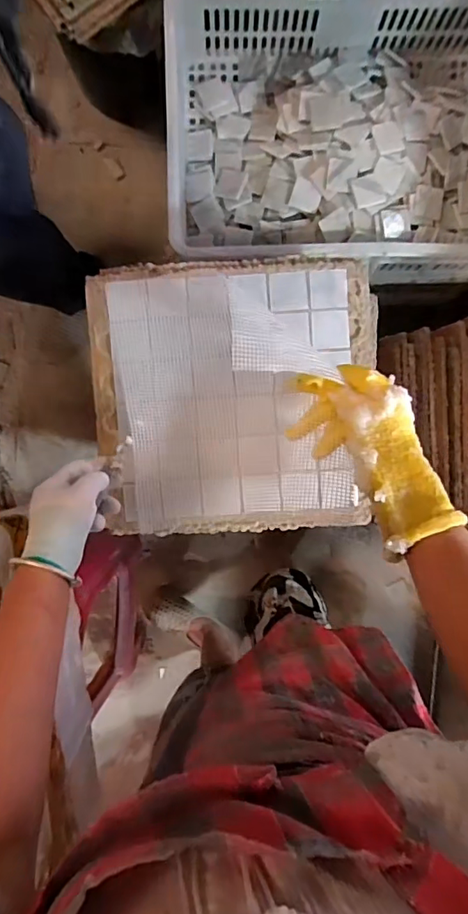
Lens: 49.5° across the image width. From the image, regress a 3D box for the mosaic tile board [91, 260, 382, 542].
[{"bbox_3d":[0.004,-0.076,0.659,0.347,0.027,0.344,-3,93,-2],"label":"mosaic tile board"}]

